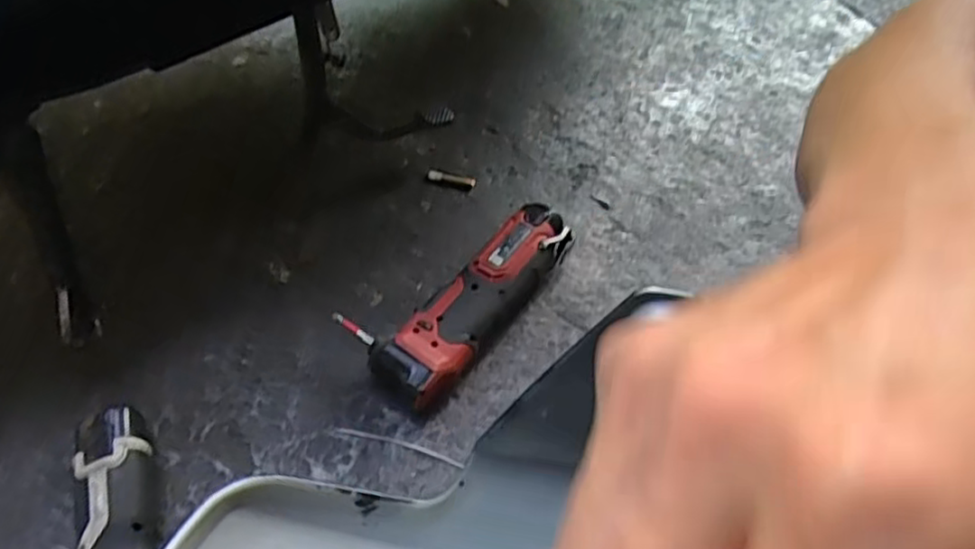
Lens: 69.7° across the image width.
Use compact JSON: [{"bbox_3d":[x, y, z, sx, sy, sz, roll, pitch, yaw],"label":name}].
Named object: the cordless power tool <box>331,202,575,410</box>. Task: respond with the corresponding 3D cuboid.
[{"bbox_3d":[-0.021,0.016,0.664,0.115,0.055,0.236,38,61,19],"label":"cordless power tool"}]

